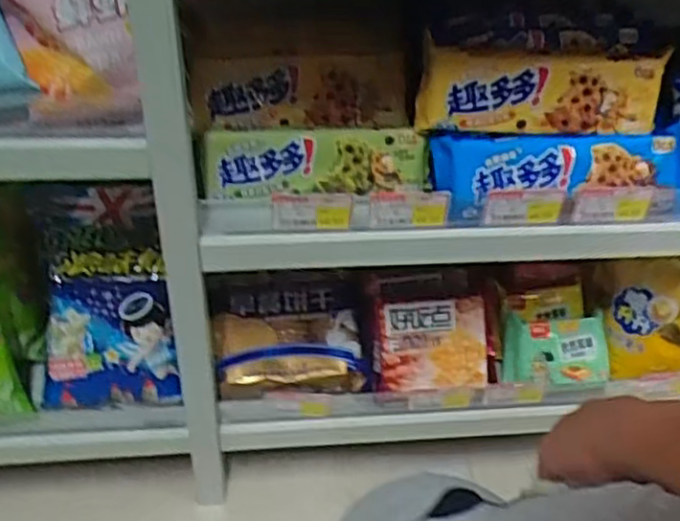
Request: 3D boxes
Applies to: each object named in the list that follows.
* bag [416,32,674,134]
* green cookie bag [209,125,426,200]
[{"bbox_3d":[0.179,-0.153,0.660,0.215,0.073,0.037,2,40,-1],"label":"bag"},{"bbox_3d":[-0.020,-0.093,0.689,0.206,0.061,0.037,-1,40,-5],"label":"green cookie bag"}]

